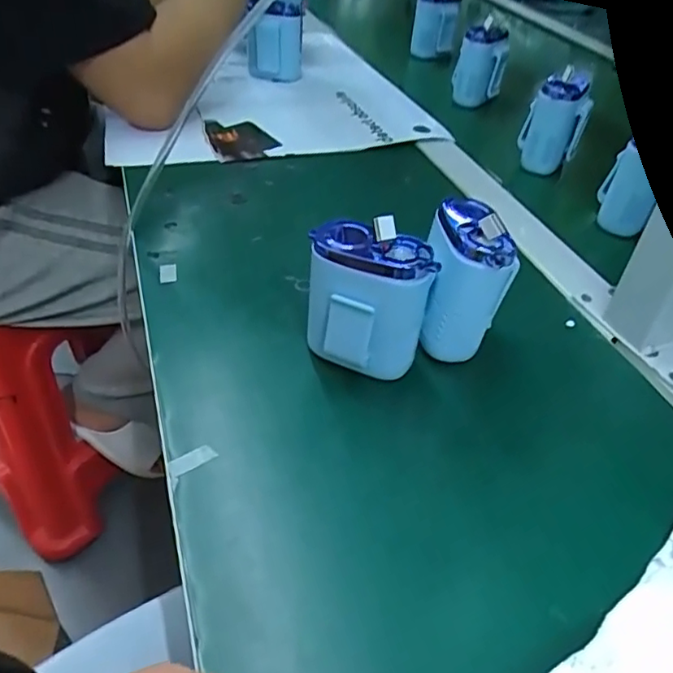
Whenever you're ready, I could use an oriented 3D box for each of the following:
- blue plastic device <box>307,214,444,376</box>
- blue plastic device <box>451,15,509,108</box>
[{"bbox_3d":[0.018,-0.017,0.341,0.068,0.093,0.043,4,41,0],"label":"blue plastic device"},{"bbox_3d":[0.167,-0.315,0.685,0.055,0.087,0.041,14,43,11],"label":"blue plastic device"}]

